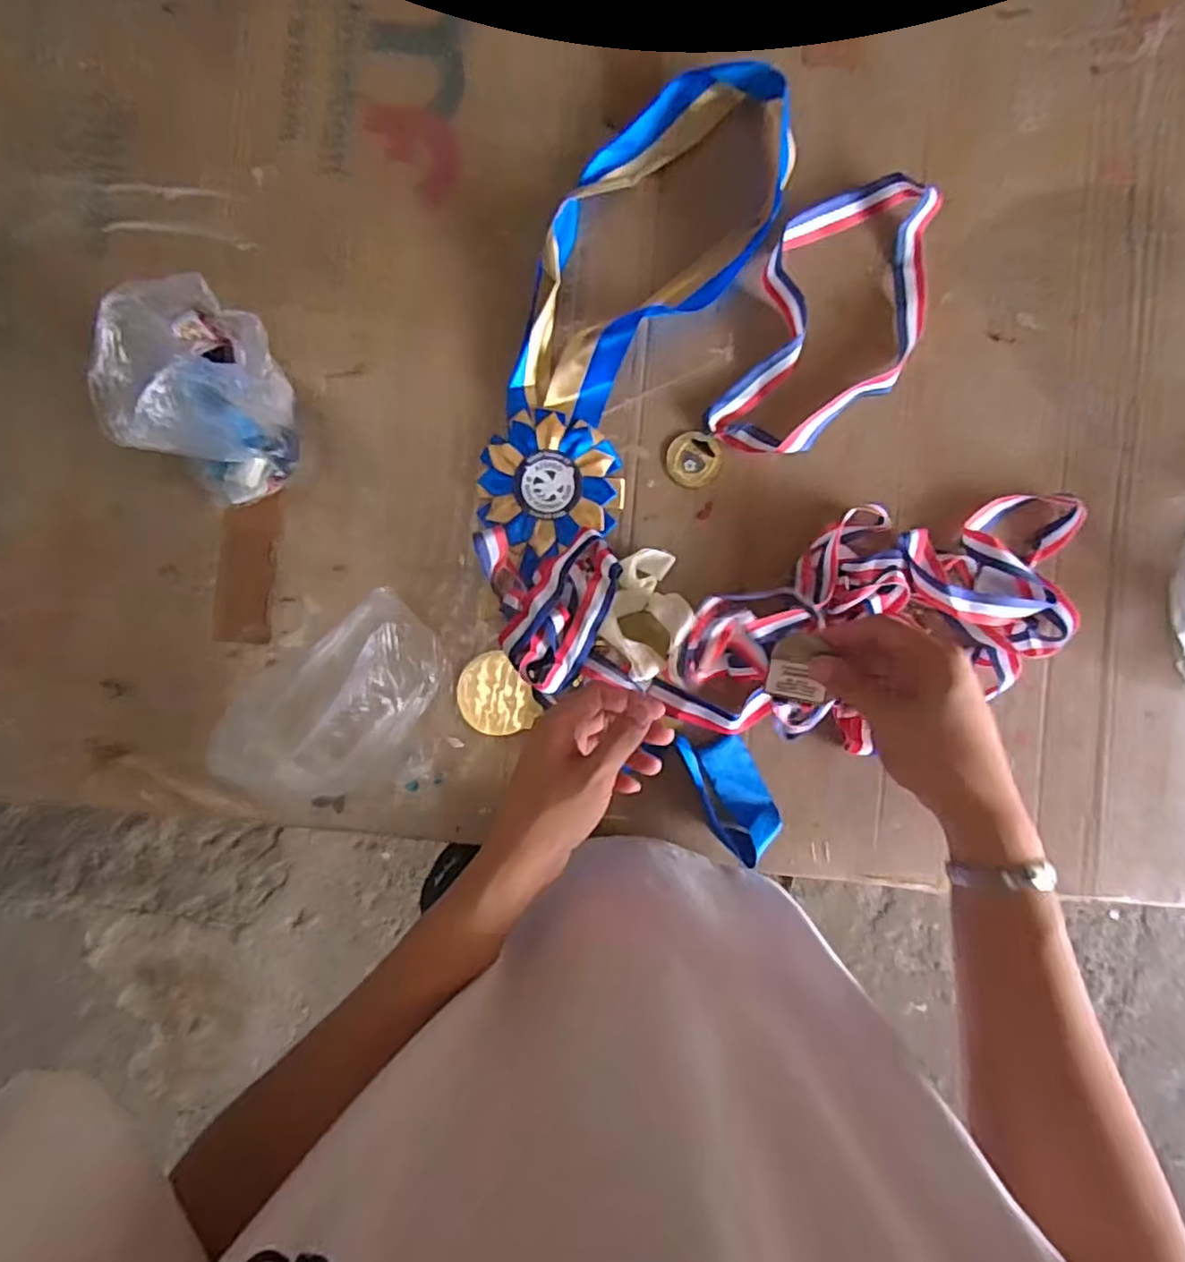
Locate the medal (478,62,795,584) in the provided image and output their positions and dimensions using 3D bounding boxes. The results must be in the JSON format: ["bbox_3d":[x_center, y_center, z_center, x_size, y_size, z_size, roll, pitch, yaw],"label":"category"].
[{"bbox_3d":[0.018,-0.274,0.579,0.168,0.038,0.476,28,88,1],"label":"medal"}]

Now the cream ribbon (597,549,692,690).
[{"bbox_3d":[0.051,-0.014,0.571,0.072,0.023,0.109,16,88,1],"label":"cream ribbon"}]

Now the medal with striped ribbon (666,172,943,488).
[{"bbox_3d":[0.198,-0.250,0.582,0.142,0.025,0.315,28,88,1],"label":"medal with striped ribbon"}]

